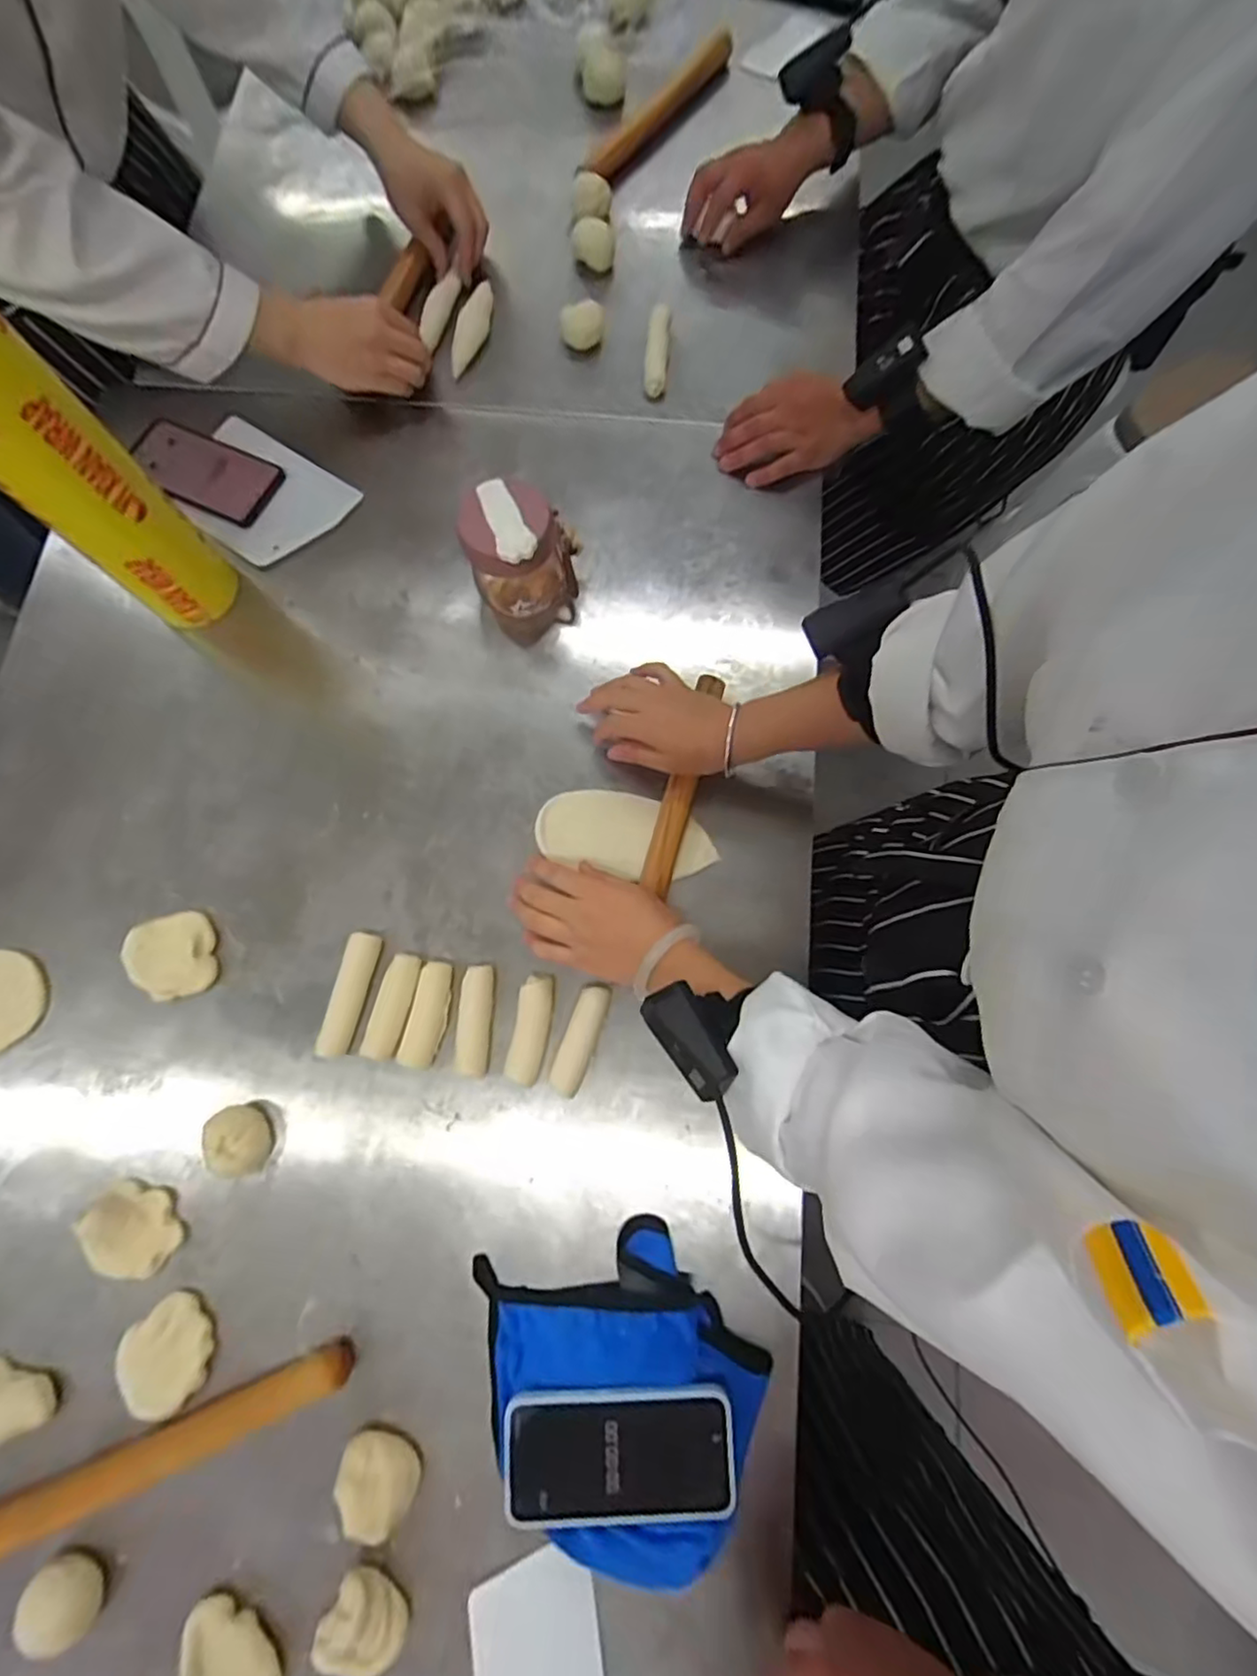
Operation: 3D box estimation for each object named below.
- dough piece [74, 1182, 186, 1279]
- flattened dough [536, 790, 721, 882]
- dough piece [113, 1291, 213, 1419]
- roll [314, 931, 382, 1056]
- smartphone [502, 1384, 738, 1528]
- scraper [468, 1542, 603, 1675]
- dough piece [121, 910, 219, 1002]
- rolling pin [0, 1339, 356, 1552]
[{"bbox_3d":[-0.385,0.303,0.501,0.058,0.018,0.069,-33,78,-8],"label":"dough piece"},{"bbox_3d":[-0.001,-0.004,0.581,0.157,0.012,0.073,18,74,2],"label":"flattened dough"},{"bbox_3d":[-0.345,0.387,0.484,0.063,0.013,0.067,0,76,0],"label":"dough piece"},{"bbox_3d":[-0.235,0.131,0.545,0.024,0.017,0.100,13,76,3],"label":"roll"},{"bbox_3d":[-0.006,0.424,0.444,0.156,0.009,0.078,-2,80,0],"label":"smartphone"},{"bbox_3d":[-0.061,0.558,0.438,0.087,0.010,0.125,-8,79,2],"label":"scraper"},{"bbox_3d":[-0.389,0.101,0.554,0.070,0.021,0.069,0,76,0],"label":"dough piece"},{"bbox_3d":[-0.337,0.439,0.461,0.282,0.028,0.024,-23,77,-6],"label":"rolling pin"}]

